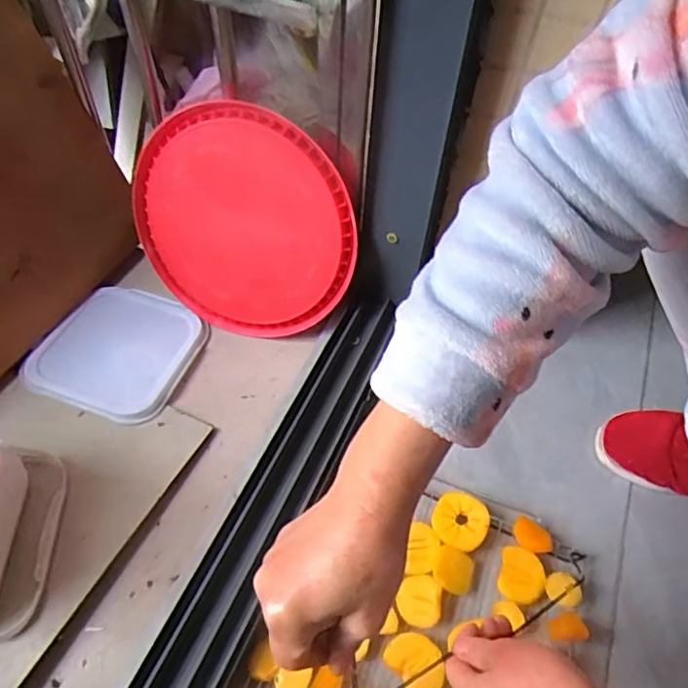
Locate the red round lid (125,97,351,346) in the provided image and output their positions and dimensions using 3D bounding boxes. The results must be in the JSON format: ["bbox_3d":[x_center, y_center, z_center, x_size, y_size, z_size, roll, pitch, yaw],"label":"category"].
[{"bbox_3d":[-0.133,-0.149,0.735,0.286,0.290,0.025,30,33,-7],"label":"red round lid"}]

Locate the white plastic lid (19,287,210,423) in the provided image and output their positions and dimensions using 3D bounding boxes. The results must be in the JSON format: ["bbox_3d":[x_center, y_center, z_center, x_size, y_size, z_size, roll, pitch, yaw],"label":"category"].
[{"bbox_3d":[-0.299,0.007,0.757,0.181,0.017,0.189,26,59,1],"label":"white plastic lid"}]

